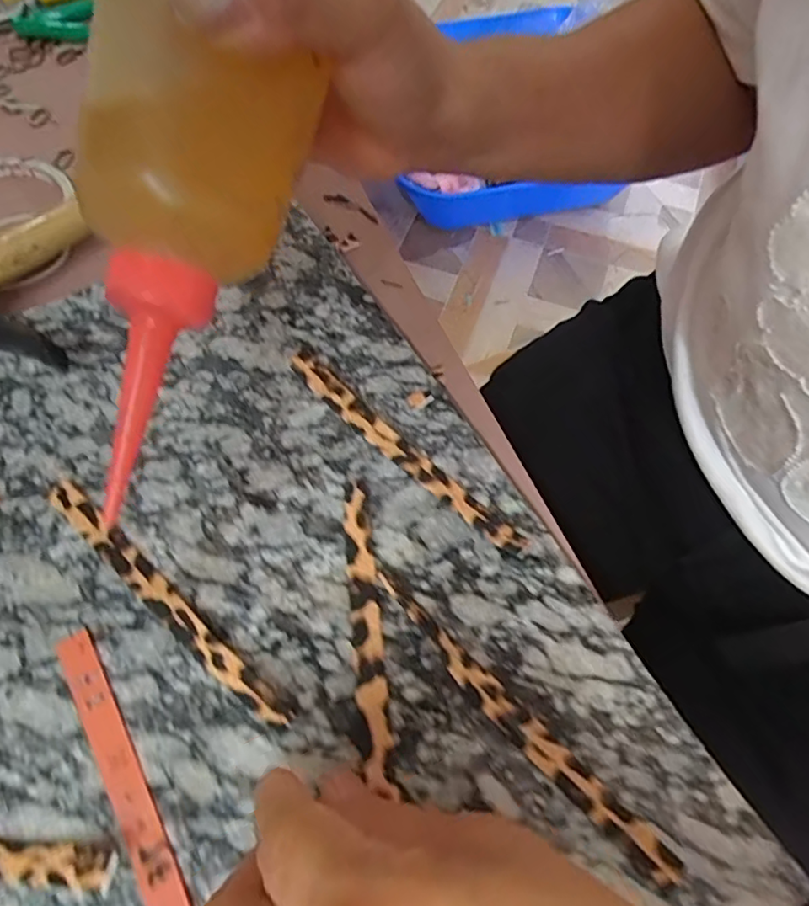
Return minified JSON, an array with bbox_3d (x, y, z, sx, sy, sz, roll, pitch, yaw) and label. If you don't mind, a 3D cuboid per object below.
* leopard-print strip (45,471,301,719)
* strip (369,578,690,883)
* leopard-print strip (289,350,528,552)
[{"bbox_3d":[-0.091,0.054,0.218,0.130,0.006,0.011,39,70,16],"label":"leopard-print strip"},{"bbox_3d":[0.037,0.091,0.202,0.130,0.006,0.012,41,72,16],"label":"strip"},{"bbox_3d":[-0.002,-0.002,0.245,0.126,0.006,0.011,40,70,16],"label":"leopard-print strip"}]

